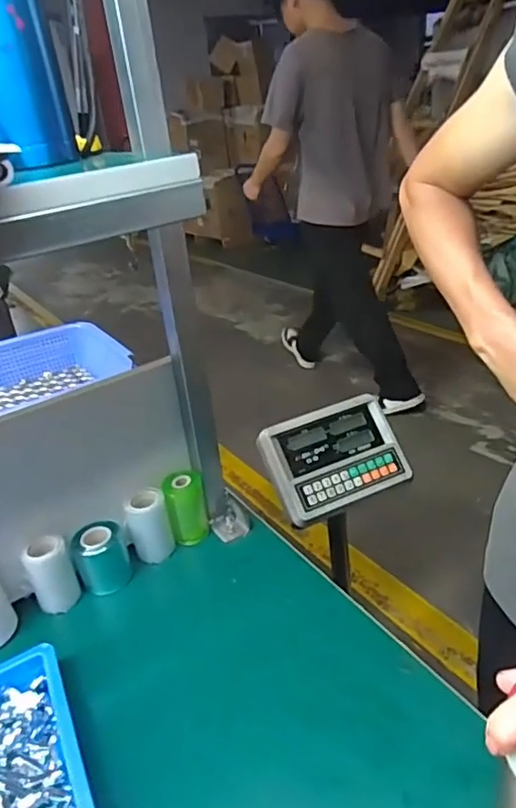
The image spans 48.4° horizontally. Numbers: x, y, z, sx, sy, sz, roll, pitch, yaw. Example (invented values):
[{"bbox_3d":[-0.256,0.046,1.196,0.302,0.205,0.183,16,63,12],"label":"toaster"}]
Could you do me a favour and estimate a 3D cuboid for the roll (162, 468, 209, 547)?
[{"bbox_3d":[-0.089,0.133,0.740,0.047,0.097,0.046,-6,28,3],"label":"roll"}]

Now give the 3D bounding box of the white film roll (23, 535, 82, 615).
[{"bbox_3d":[-0.237,0.194,0.661,0.046,0.082,0.043,-6,28,3],"label":"white film roll"}]

